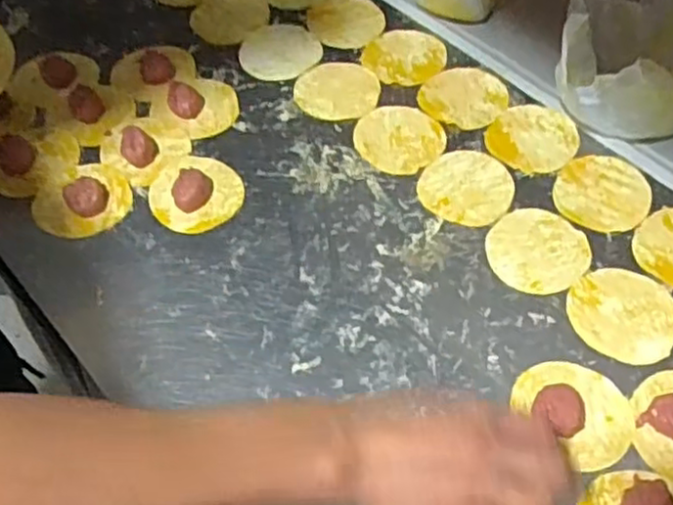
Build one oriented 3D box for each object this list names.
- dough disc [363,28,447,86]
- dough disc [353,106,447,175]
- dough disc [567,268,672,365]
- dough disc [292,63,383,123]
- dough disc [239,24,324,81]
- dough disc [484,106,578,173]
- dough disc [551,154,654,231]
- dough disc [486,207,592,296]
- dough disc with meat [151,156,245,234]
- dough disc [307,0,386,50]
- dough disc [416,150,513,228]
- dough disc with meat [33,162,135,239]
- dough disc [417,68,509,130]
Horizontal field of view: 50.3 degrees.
[{"bbox_3d":[0.071,-0.205,0.747,0.081,0.004,0.082,0,54,0],"label":"dough disc"},{"bbox_3d":[0.058,-0.111,0.682,0.080,0.004,0.083,0,54,0],"label":"dough disc"},{"bbox_3d":[0.228,0.048,0.569,0.083,0.006,0.078,0,54,0],"label":"dough disc"},{"bbox_3d":[0.001,-0.162,0.719,0.083,0.005,0.078,0,54,0],"label":"dough disc"},{"bbox_3d":[-0.058,-0.211,0.751,0.084,0.004,0.083,0,54,0],"label":"dough disc"},{"bbox_3d":[0.188,-0.111,0.679,0.078,0.004,0.083,0,54,0],"label":"dough disc"},{"bbox_3d":[0.237,-0.054,0.639,0.080,0.004,0.084,0,54,0],"label":"dough disc"},{"bbox_3d":[0.171,-0.003,0.606,0.082,0.004,0.081,0,54,0],"label":"dough disc"},{"bbox_3d":[-0.128,-0.058,0.639,0.078,0.016,0.086,-34,61,-21],"label":"dough disc with meat"},{"bbox_3d":[0.012,-0.250,0.775,0.076,0.005,0.083,0,54,0],"label":"dough disc"},{"bbox_3d":[0.117,-0.060,0.646,0.081,0.004,0.081,0,54,0],"label":"dough disc"},{"bbox_3d":[-0.223,-0.047,0.634,0.081,0.011,0.072,-38,62,-23],"label":"dough disc with meat"},{"bbox_3d":[0.126,-0.155,0.713,0.081,0.004,0.083,0,54,0],"label":"dough disc"}]

